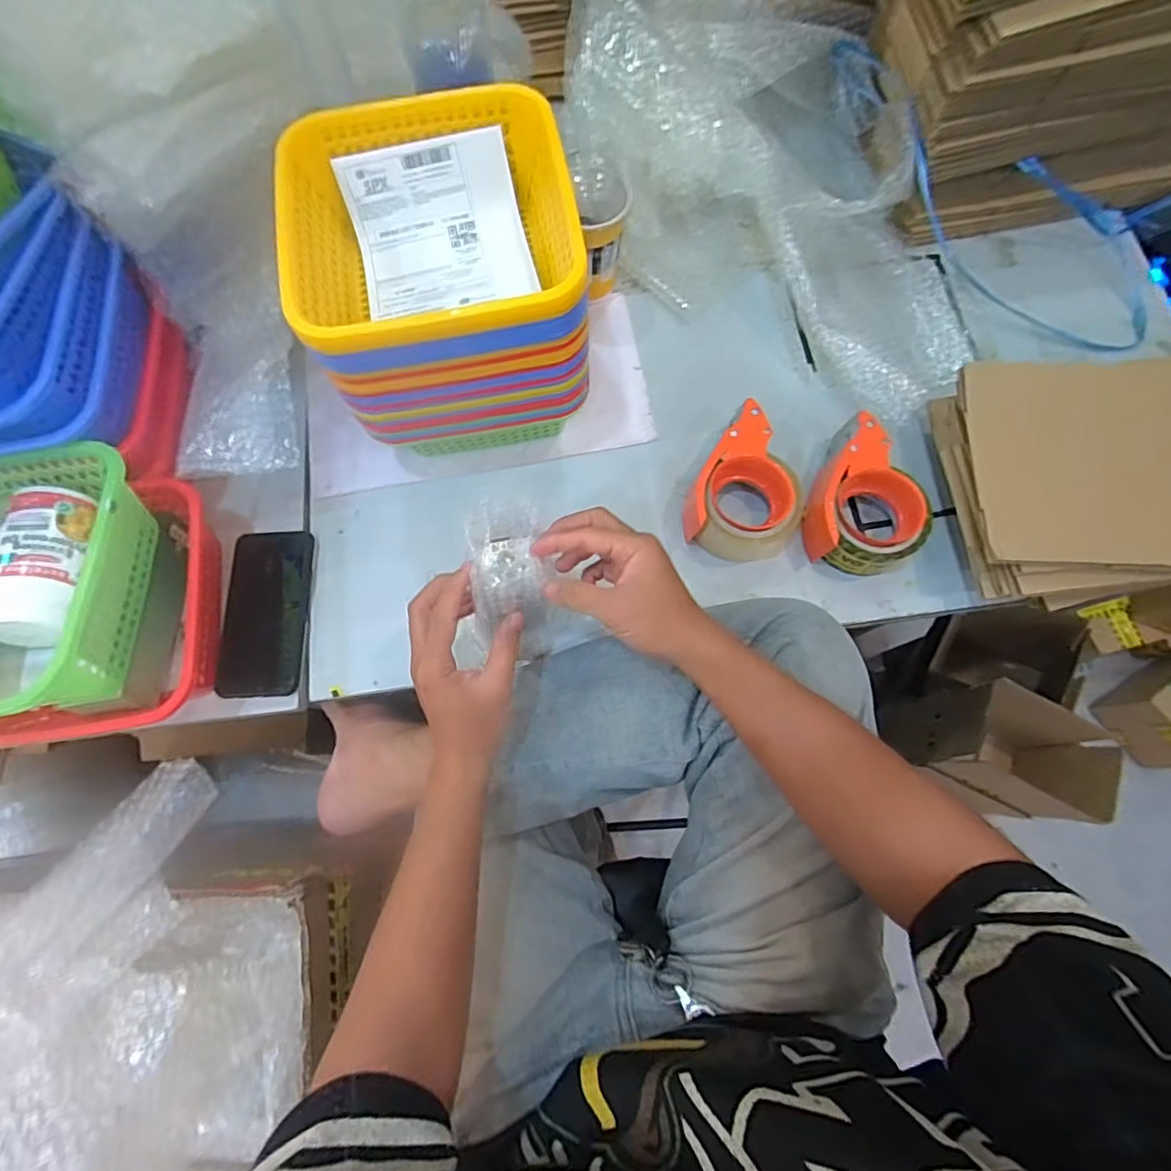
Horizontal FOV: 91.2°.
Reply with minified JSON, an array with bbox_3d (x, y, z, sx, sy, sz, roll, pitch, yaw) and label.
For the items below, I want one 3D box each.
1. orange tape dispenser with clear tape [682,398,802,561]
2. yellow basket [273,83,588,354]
[{"bbox_3d":[0.166,-0.091,0.573,0.107,0.072,0.129,29,76,9],"label":"orange tape dispenser with clear tape"},{"bbox_3d":[-0.124,-0.284,0.472,0.222,0.078,0.219,-13,73,-3],"label":"yellow basket"}]

